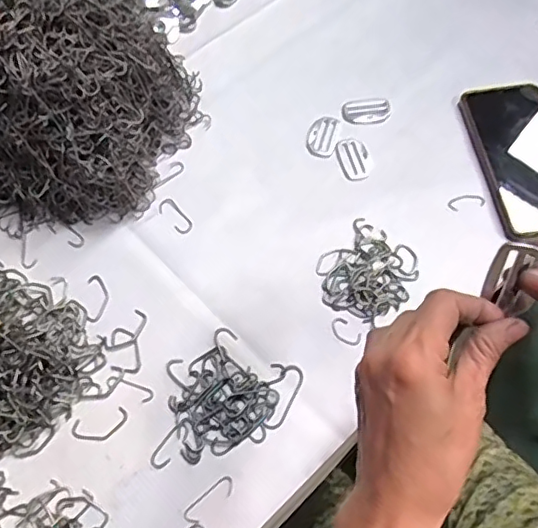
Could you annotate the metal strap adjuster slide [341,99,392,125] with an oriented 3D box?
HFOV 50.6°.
[{"bbox_3d":[0.098,-0.153,0.572,0.048,0.005,0.031,-5,64,0],"label":"metal strap adjuster slide"}]

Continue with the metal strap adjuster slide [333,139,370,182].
[{"bbox_3d":[0.082,-0.104,0.559,0.031,0.004,0.050,-10,64,-3],"label":"metal strap adjuster slide"}]

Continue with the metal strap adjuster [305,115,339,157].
[{"bbox_3d":[0.052,-0.127,0.561,0.029,0.004,0.049,8,64,6],"label":"metal strap adjuster"}]

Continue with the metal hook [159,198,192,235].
[{"bbox_3d":[-0.087,-0.045,0.525,0.016,0.004,0.043,-36,68,-14],"label":"metal hook"}]

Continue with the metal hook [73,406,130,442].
[{"bbox_3d":[-0.131,0.127,0.444,0.042,0.004,0.022,-17,64,-6],"label":"metal hook"}]

